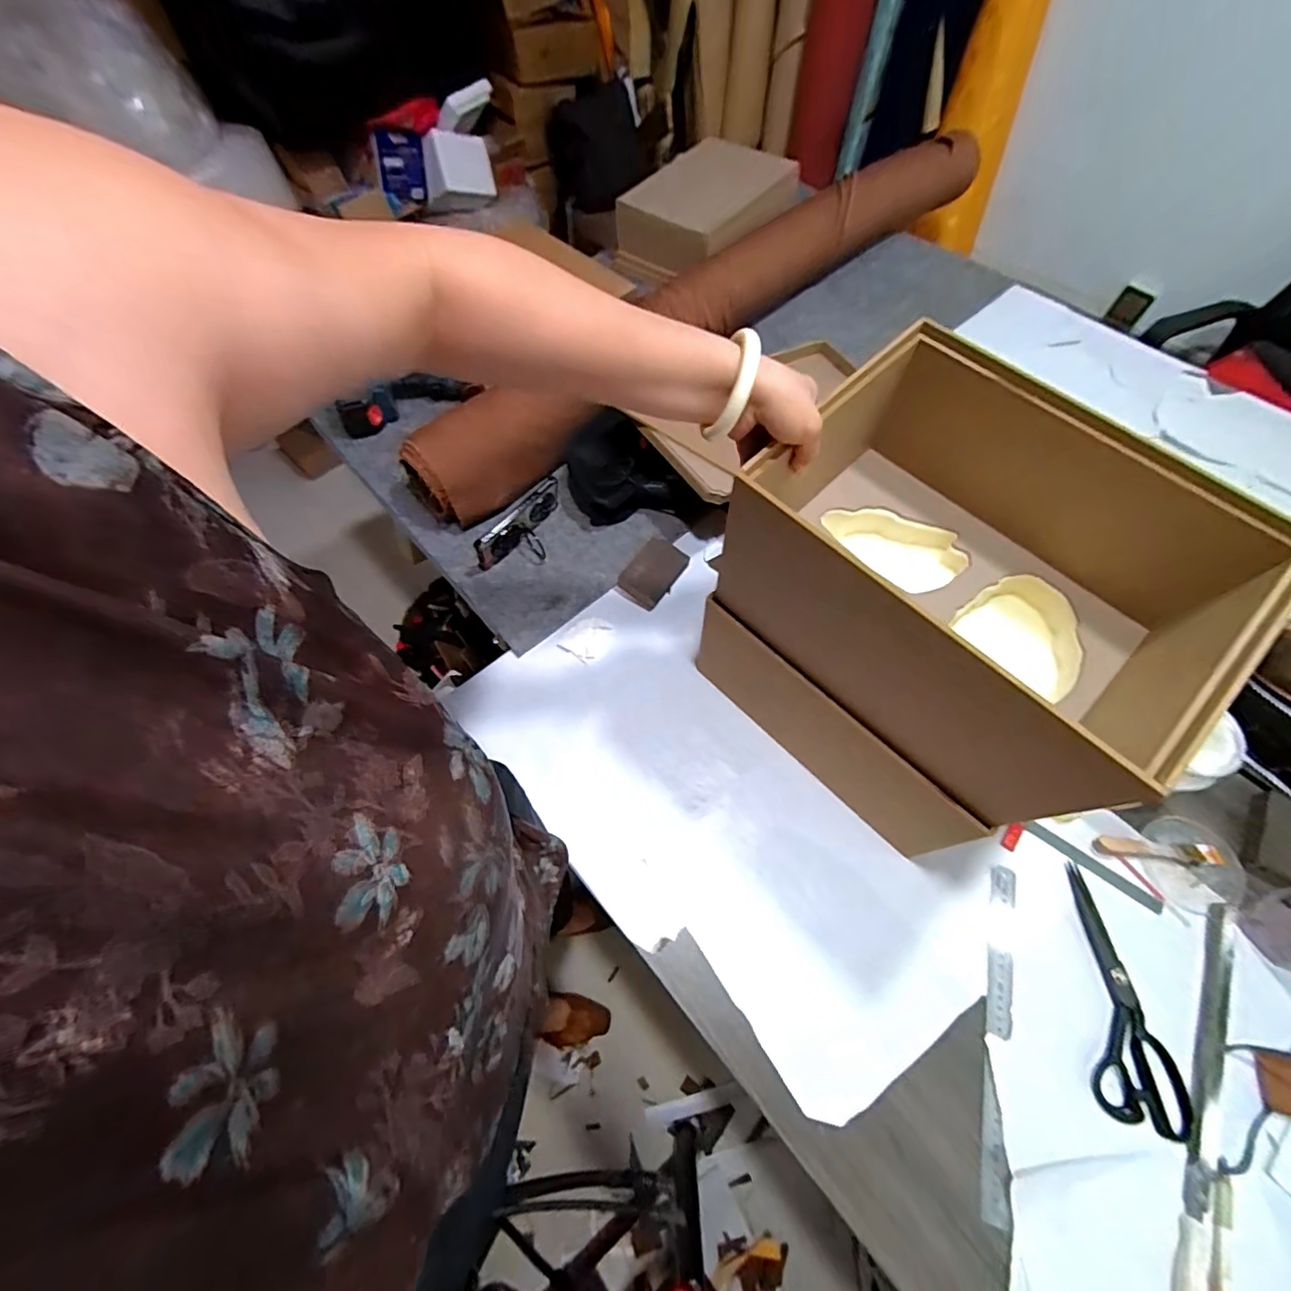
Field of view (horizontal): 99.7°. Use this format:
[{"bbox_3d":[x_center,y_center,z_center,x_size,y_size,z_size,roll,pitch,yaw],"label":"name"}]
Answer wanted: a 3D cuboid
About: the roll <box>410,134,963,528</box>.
[{"bbox_3d":[0.178,-0.653,1.021,1.388,0.145,0.133,-41,69,-17],"label":"roll"}]

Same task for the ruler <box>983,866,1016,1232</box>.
[{"bbox_3d":[0.373,0.401,0.575,0.025,0.009,0.319,11,64,17],"label":"ruler"}]

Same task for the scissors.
[{"bbox_3d":[0.511,0.369,0.579,0.081,0.010,0.233,9,64,7],"label":"scissors"}]

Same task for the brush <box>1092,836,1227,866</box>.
[{"bbox_3d":[0.599,0.240,0.635,0.126,0.014,0.023,4,63,4],"label":"brush"}]

